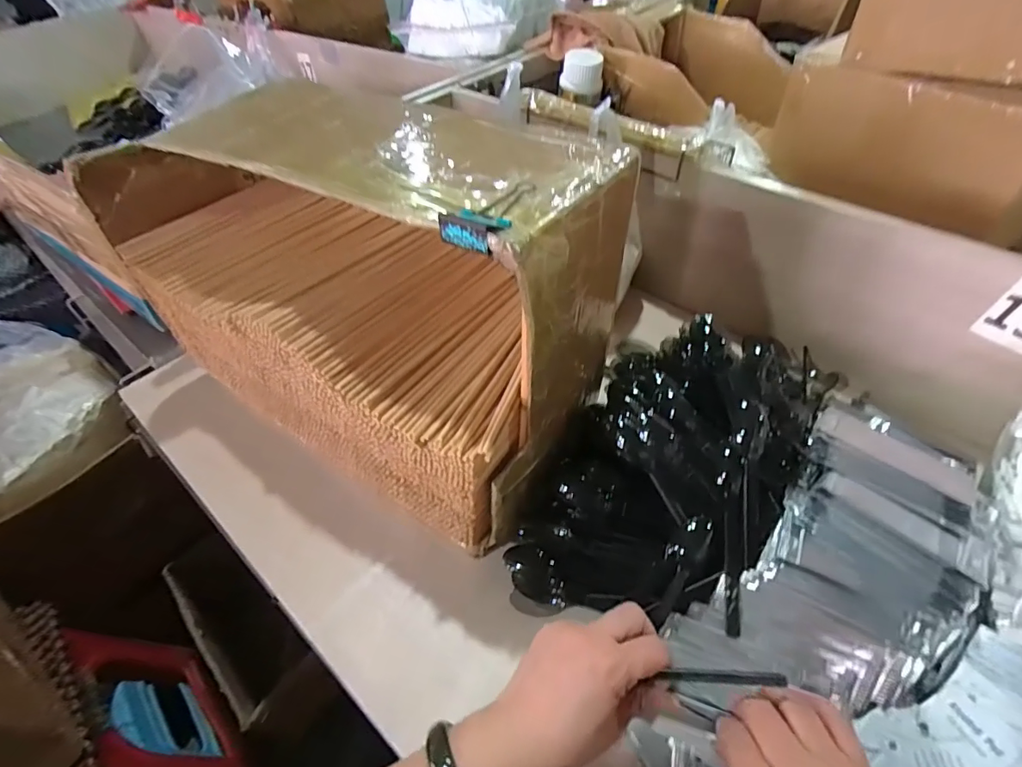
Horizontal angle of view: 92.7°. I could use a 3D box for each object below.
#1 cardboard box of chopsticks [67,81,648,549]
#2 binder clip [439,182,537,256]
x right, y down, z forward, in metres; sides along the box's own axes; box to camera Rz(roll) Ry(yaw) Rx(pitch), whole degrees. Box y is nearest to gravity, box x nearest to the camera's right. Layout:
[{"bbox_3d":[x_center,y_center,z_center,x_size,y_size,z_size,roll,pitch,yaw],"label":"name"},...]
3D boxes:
[{"bbox_3d":[-0.166,-0.114,0.517,0.510,0.262,0.265,25,55,24],"label":"cardboard box of chopsticks"},{"bbox_3d":[-0.009,-0.116,0.324,0.041,0.016,0.076,25,56,24],"label":"binder clip"}]

